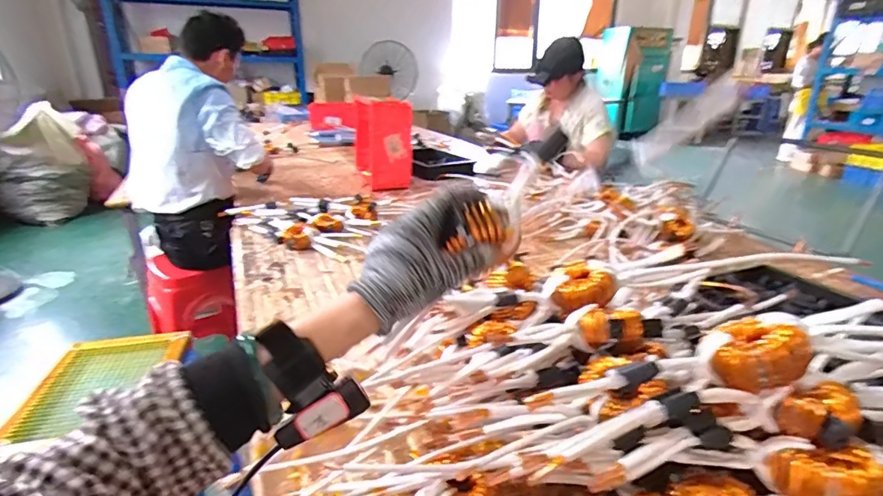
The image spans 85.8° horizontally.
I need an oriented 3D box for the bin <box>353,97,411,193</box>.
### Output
[{"bbox_3d":[-0.214,-0.391,1.732,0.155,0.298,0.336,-6,23,-14],"label":"bin"}]

